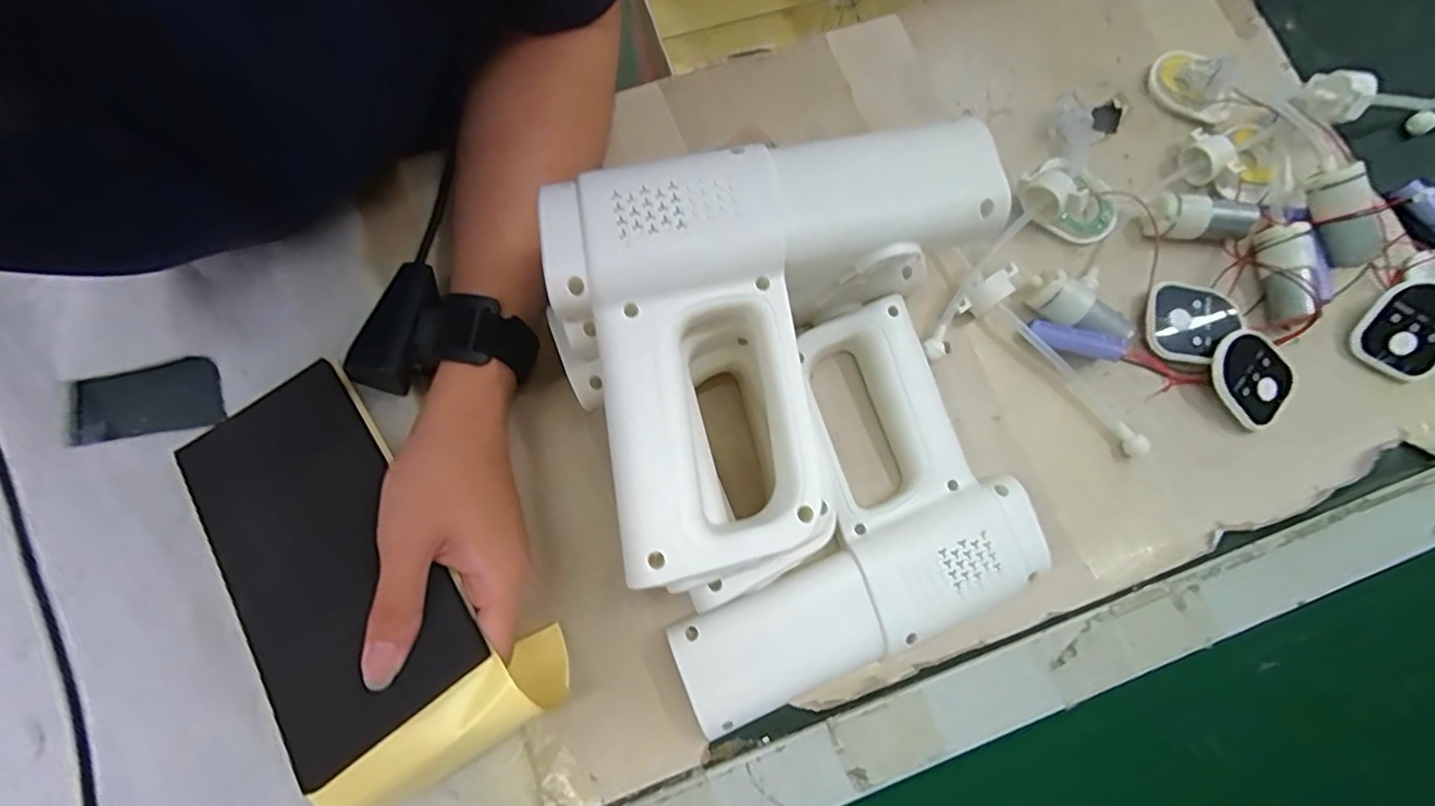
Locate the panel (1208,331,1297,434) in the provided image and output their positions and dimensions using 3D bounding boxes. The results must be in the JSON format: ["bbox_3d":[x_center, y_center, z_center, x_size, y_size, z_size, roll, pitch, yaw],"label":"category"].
[{"bbox_3d":[0.321,-0.016,0.364,0.044,0.008,0.055,-37,92,3],"label":"panel"}]

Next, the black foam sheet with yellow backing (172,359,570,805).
[{"bbox_3d":[-0.187,0.085,0.316,0.109,0.044,0.229,-42,71,-10],"label":"black foam sheet with yellow backing"}]

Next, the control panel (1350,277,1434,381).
[{"bbox_3d":[0.424,-0.044,0.370,0.050,0.012,0.058,41,103,6],"label":"control panel"}]

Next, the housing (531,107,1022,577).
[{"bbox_3d":[0.040,-0.033,0.257,0.200,0.035,0.165,-17,80,-5],"label":"housing"}]

